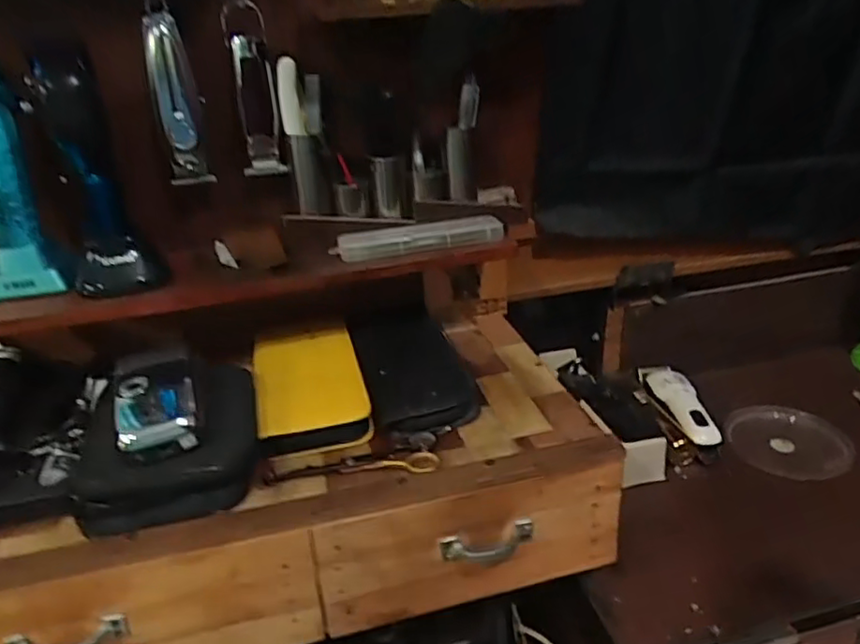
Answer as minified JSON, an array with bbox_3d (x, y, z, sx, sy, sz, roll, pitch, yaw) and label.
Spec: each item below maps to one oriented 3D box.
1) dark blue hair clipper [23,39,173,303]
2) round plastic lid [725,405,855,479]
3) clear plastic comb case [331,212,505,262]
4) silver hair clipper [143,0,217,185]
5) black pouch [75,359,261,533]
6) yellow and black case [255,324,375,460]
[{"bbox_3d":[-0.288,-0.128,0.533,0.066,0.196,0.058,-14,29,-20],"label":"dark blue hair clipper"},{"bbox_3d":[0.413,0.141,0.718,0.116,0.020,0.123,-10,34,7],"label":"round plastic lid"},{"bbox_3d":[-0.010,-0.082,0.592,0.160,0.021,0.036,-7,27,-8],"label":"clear plastic comb case"},{"bbox_3d":[-0.230,-0.206,0.560,0.035,0.152,0.043,-15,27,-23],"label":"silver hair clipper"},{"bbox_3d":[-0.201,0.081,0.486,0.114,0.066,0.150,-8,27,-11],"label":"black pouch"},{"bbox_3d":[-0.114,0.056,0.580,0.095,0.030,0.177,-10,28,-13],"label":"yellow and black case"}]

